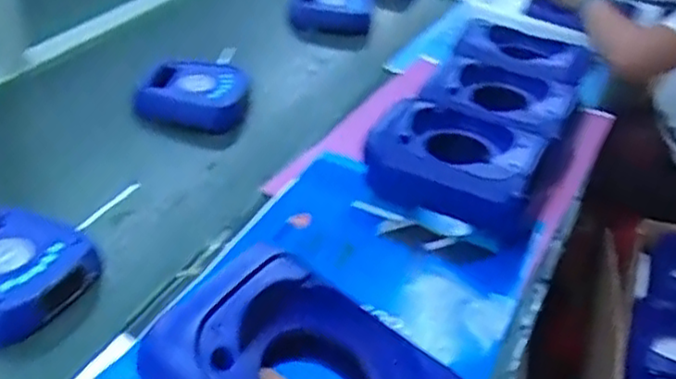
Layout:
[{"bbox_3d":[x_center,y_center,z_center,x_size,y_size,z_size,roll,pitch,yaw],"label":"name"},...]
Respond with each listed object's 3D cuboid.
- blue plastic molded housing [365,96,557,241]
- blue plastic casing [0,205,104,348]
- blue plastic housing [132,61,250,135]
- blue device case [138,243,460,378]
[{"bbox_3d":[0.162,-0.028,0.977,0.237,0.111,0.178,18,37,14],"label":"blue plastic molded housing"},{"bbox_3d":[-0.364,0.092,0.792,0.161,0.069,0.144,21,38,18],"label":"blue plastic casing"},{"bbox_3d":[-0.227,-0.150,1.124,0.167,0.074,0.113,12,36,7],"label":"blue plastic housing"},{"bbox_3d":[-0.018,0.147,0.523,0.233,0.069,0.172,39,40,2],"label":"blue device case"}]

